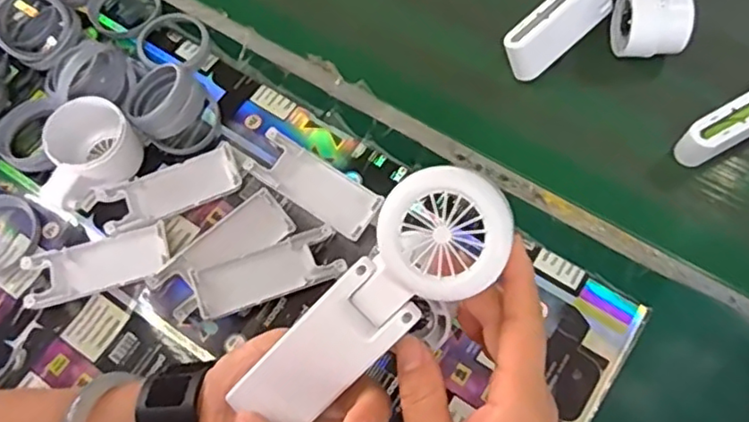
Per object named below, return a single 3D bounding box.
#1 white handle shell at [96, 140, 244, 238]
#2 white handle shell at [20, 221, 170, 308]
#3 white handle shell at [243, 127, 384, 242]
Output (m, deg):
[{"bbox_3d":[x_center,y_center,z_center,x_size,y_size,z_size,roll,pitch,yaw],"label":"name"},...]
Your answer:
[{"bbox_3d":[-0.156,-0.016,0.481,0.103,0.010,0.043,-24,71,-7],"label":"white handle shell"},{"bbox_3d":[-0.203,0.040,0.460,0.104,0.016,0.038,-15,70,-4],"label":"white handle shell"},{"bbox_3d":[-0.046,-0.021,0.475,0.102,0.012,0.041,31,73,12],"label":"white handle shell"}]

